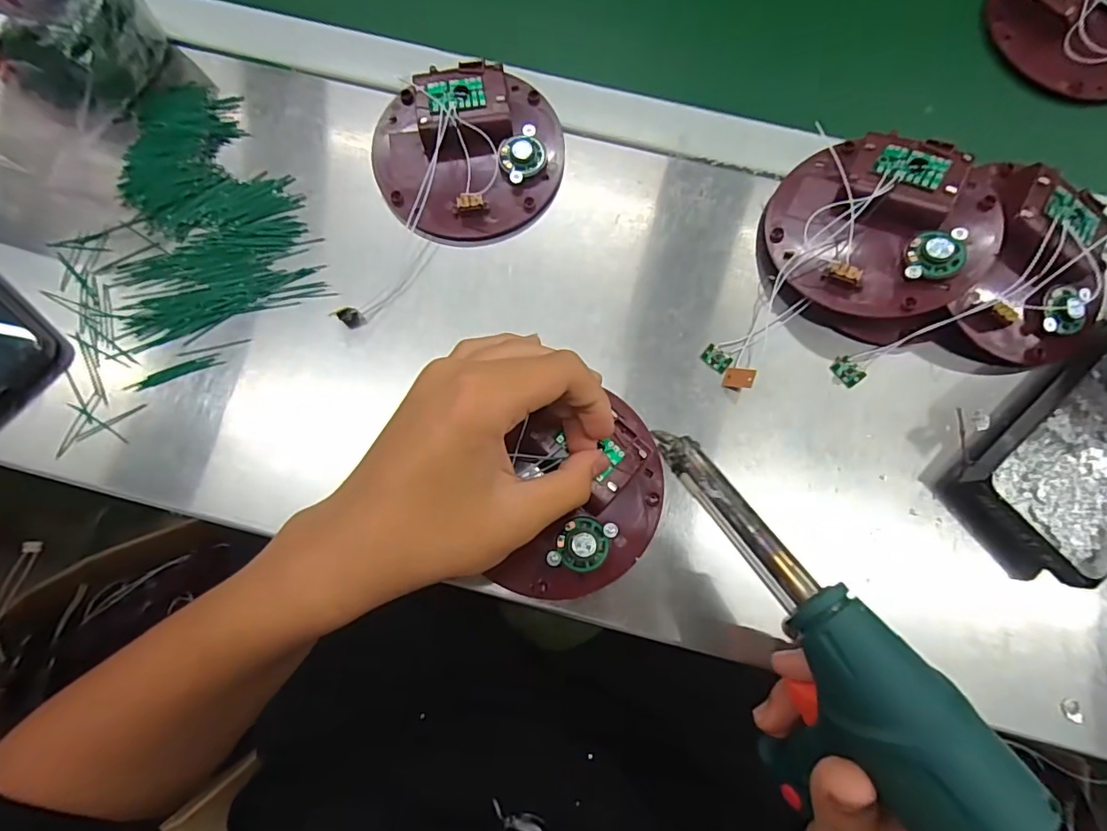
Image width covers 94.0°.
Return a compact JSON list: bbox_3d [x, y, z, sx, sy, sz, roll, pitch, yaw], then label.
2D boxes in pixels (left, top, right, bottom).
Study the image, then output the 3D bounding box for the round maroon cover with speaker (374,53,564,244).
[{"bbox_3d":[-0.054,-0.167,0.328,0.116,0.025,0.112,0,78,-1],"label":"round maroon cover with speaker"}]

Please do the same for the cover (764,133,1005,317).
[{"bbox_3d":[0.191,-0.109,0.308,0.120,0.044,0.109,36,80,6],"label":"cover"}]

